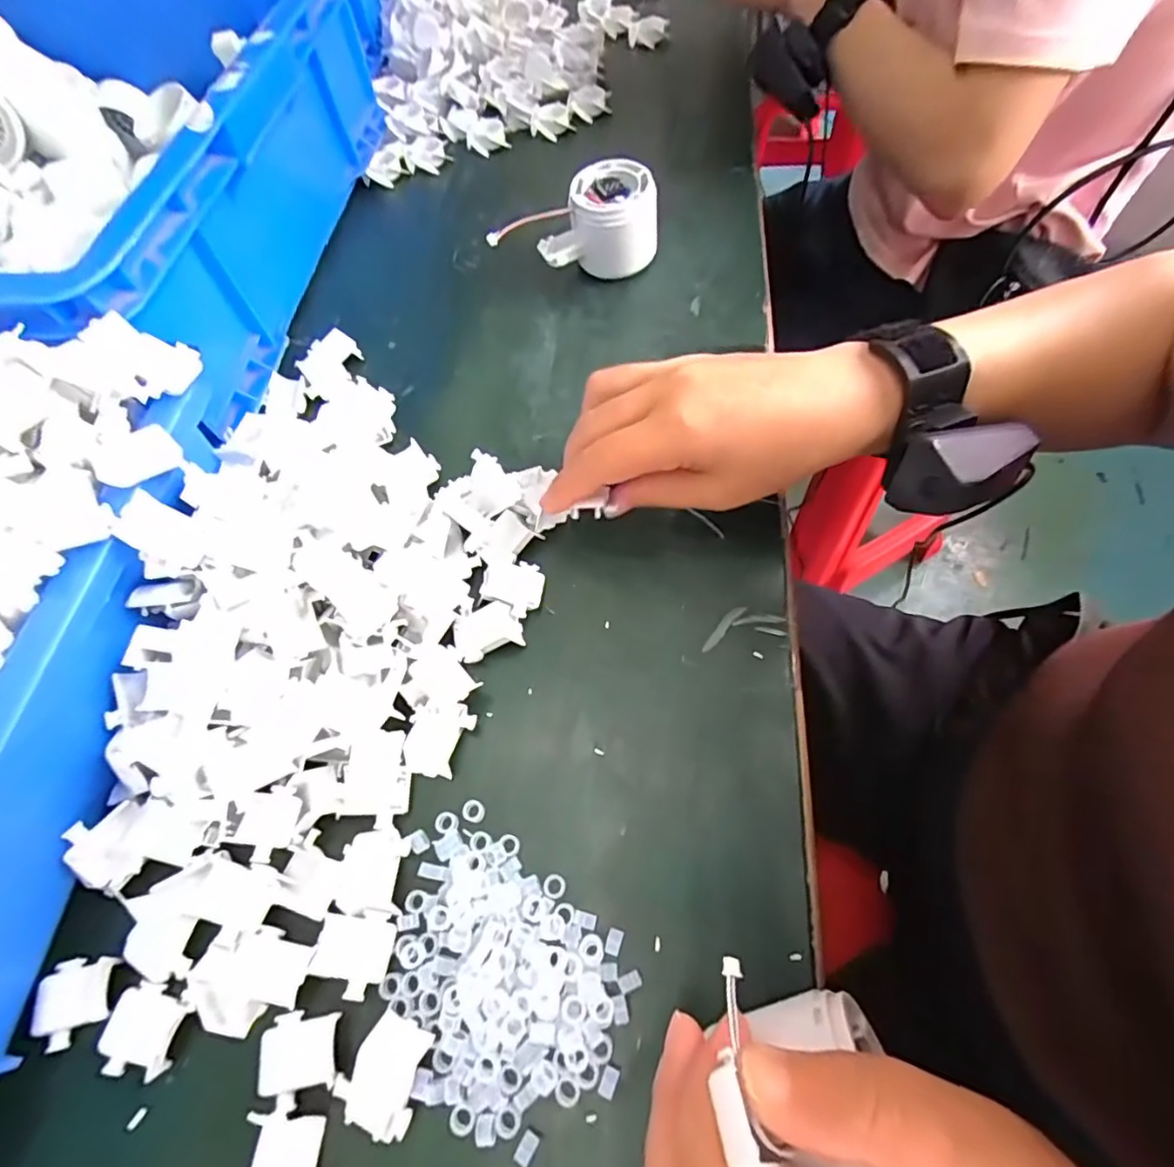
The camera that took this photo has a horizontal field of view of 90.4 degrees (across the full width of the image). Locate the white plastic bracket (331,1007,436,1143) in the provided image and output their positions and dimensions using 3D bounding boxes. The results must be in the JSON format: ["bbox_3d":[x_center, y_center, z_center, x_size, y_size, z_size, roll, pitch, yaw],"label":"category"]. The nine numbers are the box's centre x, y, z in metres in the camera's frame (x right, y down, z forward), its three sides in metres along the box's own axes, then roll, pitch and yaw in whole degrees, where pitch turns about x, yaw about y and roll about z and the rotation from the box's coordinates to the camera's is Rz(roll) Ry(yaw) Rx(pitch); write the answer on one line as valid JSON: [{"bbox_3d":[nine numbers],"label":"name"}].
[{"bbox_3d":[-0.074,0.177,0.211,0.028,0.004,0.034,12,63,10],"label":"white plastic bracket"}]

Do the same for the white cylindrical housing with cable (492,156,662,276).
[{"bbox_3d":[-0.010,-0.246,0.407,0.111,0.057,0.053,-12,61,-3],"label":"white cylindrical housing with cable"}]

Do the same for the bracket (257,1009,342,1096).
[{"bbox_3d":[-0.107,0.174,0.217,0.029,0.005,0.023,-10,61,-1],"label":"bracket"}]

